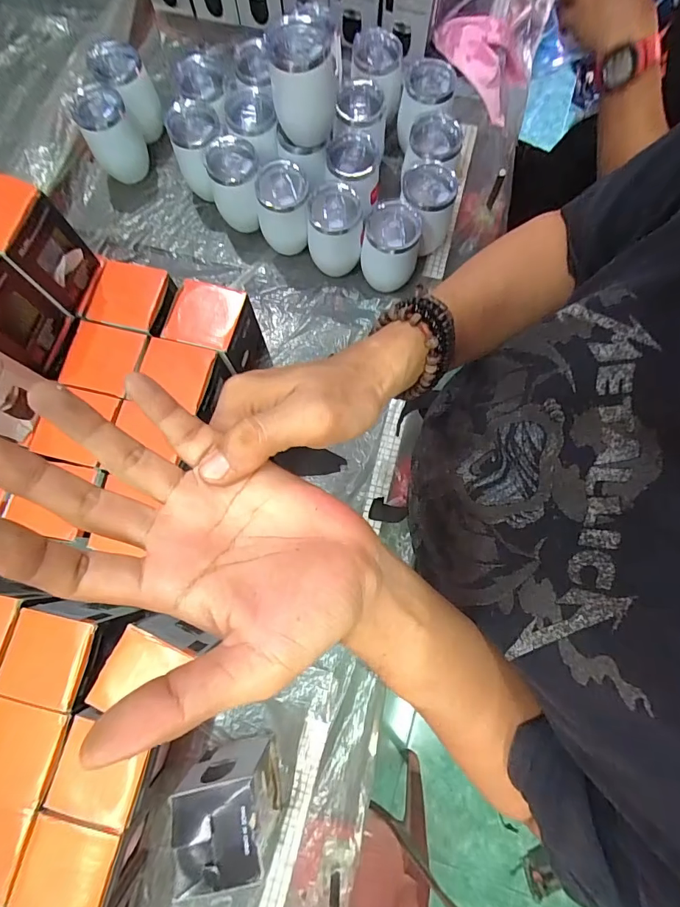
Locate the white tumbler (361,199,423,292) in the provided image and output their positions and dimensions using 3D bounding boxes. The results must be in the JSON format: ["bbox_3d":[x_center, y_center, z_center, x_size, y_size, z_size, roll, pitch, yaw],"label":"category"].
[{"bbox_3d":[0.076,-0.308,0.651,0.079,0.112,0.080,0,77,1],"label":"white tumbler"}]

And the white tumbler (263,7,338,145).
[{"bbox_3d":[-0.048,-0.496,0.575,0.084,0.117,0.074,-2,77,1],"label":"white tumbler"}]

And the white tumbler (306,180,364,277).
[{"bbox_3d":[-0.007,-0.335,0.657,0.077,0.110,0.078,0,77,1],"label":"white tumbler"}]

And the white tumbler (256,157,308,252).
[{"bbox_3d":[-0.085,-0.375,0.664,0.074,0.117,0.081,0,77,1],"label":"white tumbler"}]

